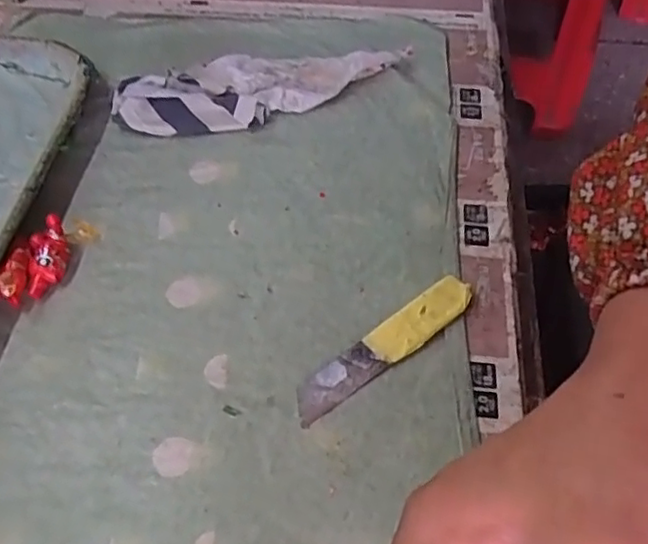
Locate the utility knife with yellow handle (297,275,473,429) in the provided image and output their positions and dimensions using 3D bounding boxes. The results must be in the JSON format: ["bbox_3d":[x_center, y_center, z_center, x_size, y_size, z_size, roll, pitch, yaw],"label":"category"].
[{"bbox_3d":[0.029,0.034,0.305,0.103,0.008,0.020,-31,62,-21],"label":"utility knife with yellow handle"}]

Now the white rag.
[{"bbox_3d":[-0.038,-0.118,0.404,0.181,0.018,0.055,-13,57,-10],"label":"white rag"}]

